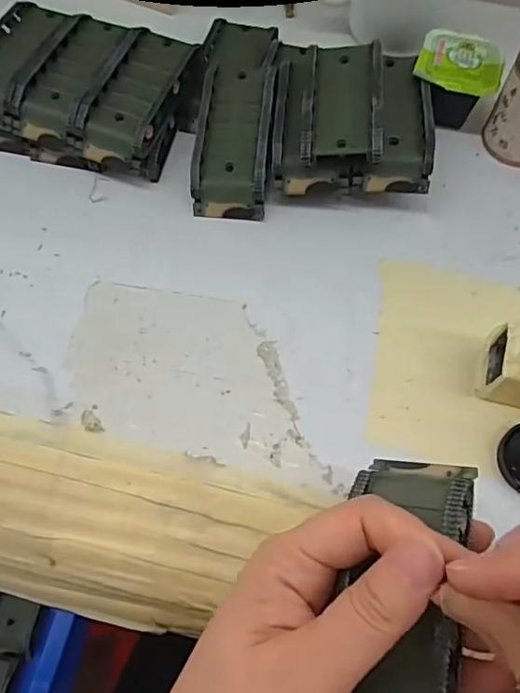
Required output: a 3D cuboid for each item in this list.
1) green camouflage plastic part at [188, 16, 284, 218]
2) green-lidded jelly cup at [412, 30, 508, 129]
[{"bbox_3d":[-0.014,-0.149,0.339,0.046,0.031,0.143,2,66,3],"label":"green camouflage plastic part"},{"bbox_3d":[0.121,-0.163,0.336,0.049,0.040,0.045,-1,66,1],"label":"green-lidded jelly cup"}]

